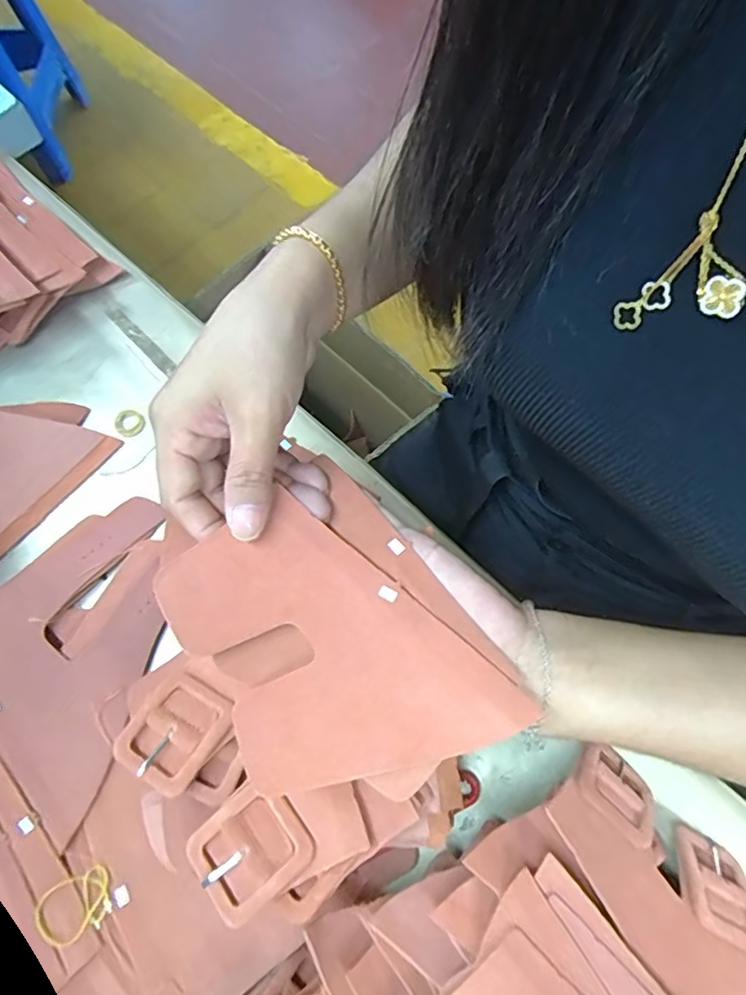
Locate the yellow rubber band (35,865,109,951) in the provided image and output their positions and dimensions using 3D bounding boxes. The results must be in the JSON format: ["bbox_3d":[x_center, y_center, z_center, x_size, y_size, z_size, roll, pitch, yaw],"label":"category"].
[{"bbox_3d":[-0.161,0.221,0.311,0.040,0.005,0.029,-27,72,-8],"label":"yellow rubber band"}]

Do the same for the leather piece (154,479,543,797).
[{"bbox_3d":[-0.021,0.068,0.253,0.106,0.018,0.142,-39,75,-8],"label":"leather piece"}]

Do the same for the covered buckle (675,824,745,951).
[{"bbox_3d":[0.186,0.208,0.311,0.040,0.008,0.055,29,33,-1],"label":"covered buckle"}]

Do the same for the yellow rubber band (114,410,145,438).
[{"bbox_3d":[-0.186,-0.057,0.439,0.023,0.006,0.021,0,70,1],"label":"yellow rubber band"}]

